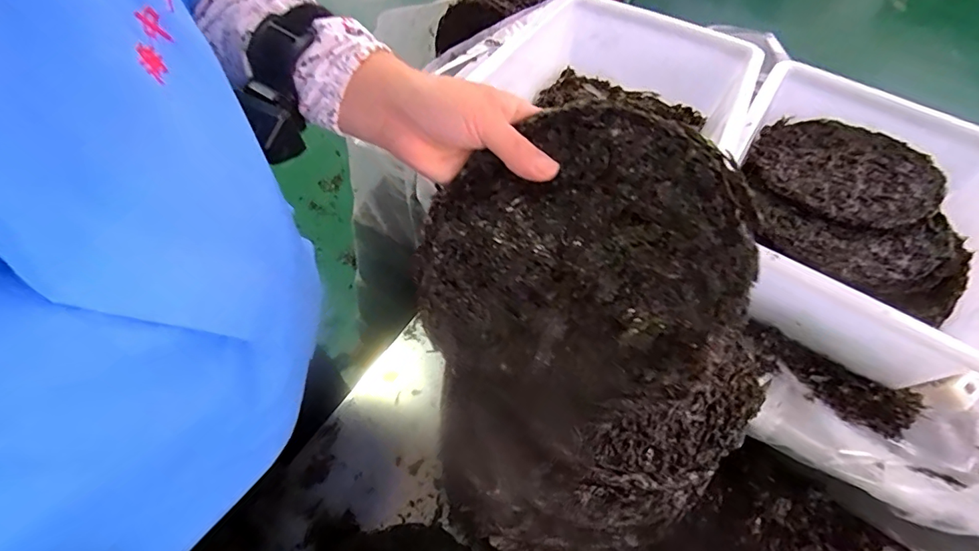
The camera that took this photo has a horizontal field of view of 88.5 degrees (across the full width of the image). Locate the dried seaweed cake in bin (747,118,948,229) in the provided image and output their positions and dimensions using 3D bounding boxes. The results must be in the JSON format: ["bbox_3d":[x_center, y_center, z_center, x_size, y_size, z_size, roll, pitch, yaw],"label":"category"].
[{"bbox_3d":[0.408,-0.125,0.581,0.185,0.033,0.194,32,60,16],"label":"dried seaweed cake in bin"}]

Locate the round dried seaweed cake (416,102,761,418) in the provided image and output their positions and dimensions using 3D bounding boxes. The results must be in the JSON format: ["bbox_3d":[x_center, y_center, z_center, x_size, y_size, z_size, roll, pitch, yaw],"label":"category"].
[{"bbox_3d":[0.050,-0.009,0.310,0.190,0.014,0.184,-2,83,18],"label":"round dried seaweed cake"}]

